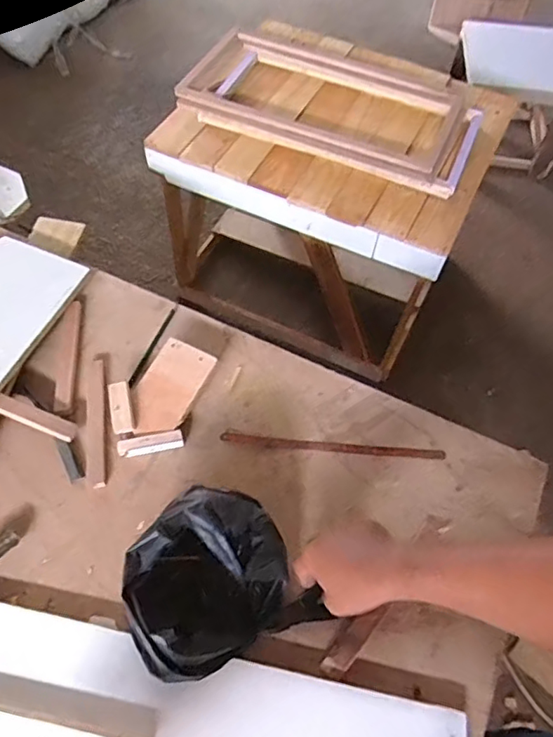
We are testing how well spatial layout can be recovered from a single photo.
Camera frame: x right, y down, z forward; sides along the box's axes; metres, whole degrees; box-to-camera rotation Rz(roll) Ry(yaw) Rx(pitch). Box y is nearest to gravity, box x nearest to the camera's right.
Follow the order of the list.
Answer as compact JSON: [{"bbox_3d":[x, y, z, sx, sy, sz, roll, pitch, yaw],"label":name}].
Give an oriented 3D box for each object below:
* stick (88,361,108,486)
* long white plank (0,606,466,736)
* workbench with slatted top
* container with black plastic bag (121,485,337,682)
[{"bbox_3d":[-0.252,0.072,0.799,0.026,0.015,0.201,-7,58,-7],"label":"stick"},{"bbox_3d":[-0.098,0.354,0.602,0.588,0.019,0.100,11,58,4],"label":"long white plank"},{"bbox_3d":[0.122,-0.464,1.691,0.804,0.641,0.632,24,60,12],"label":"workbench with slatted top"},{"bbox_3d":[-0.067,0.230,0.623,0.186,0.128,0.153,-21,56,-19],"label":"container with black plastic bag"}]

